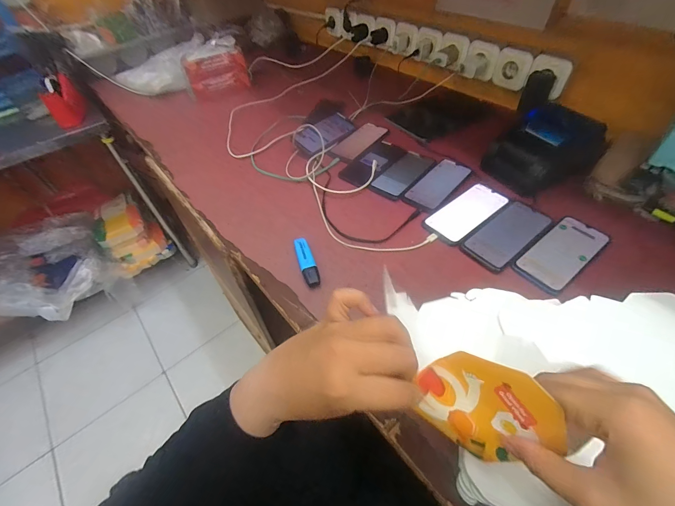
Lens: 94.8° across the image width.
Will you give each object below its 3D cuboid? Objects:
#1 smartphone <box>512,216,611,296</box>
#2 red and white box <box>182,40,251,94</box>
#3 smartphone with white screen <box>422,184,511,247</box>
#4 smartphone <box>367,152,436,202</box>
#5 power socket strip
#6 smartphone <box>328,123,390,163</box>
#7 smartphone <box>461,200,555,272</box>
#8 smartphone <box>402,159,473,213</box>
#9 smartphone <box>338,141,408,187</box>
[{"bbox_3d":[0.369,-0.002,0.512,0.167,0.014,0.079,-33,55,-21],"label":"smartphone"},{"bbox_3d":[-0.366,-0.542,0.951,0.181,0.137,0.061,-29,54,-19],"label":"red and white box"},{"bbox_3d":[0.246,-0.076,0.587,0.173,0.010,0.084,-32,55,-21],"label":"smartphone with white screen"},{"bbox_3d":[0.144,-0.171,0.678,0.075,0.007,0.165,31,58,26],"label":"smartphone"},{"bbox_3d":[0.218,-0.576,0.873,0.072,0.081,0.795,-36,57,-24],"label":"power socket strip"},{"bbox_3d":[0.055,-0.275,0.765,0.080,0.012,0.158,32,59,27],"label":"smartphone"},{"bbox_3d":[0.302,-0.036,0.551,0.178,0.008,0.083,-34,56,-22],"label":"smartphone"},{"bbox_3d":[0.208,-0.142,0.644,0.077,0.011,0.164,33,60,28],"label":"smartphone"},{"bbox_3d":[0.081,-0.207,0.706,0.082,0.007,0.168,32,59,27],"label":"smartphone"}]

